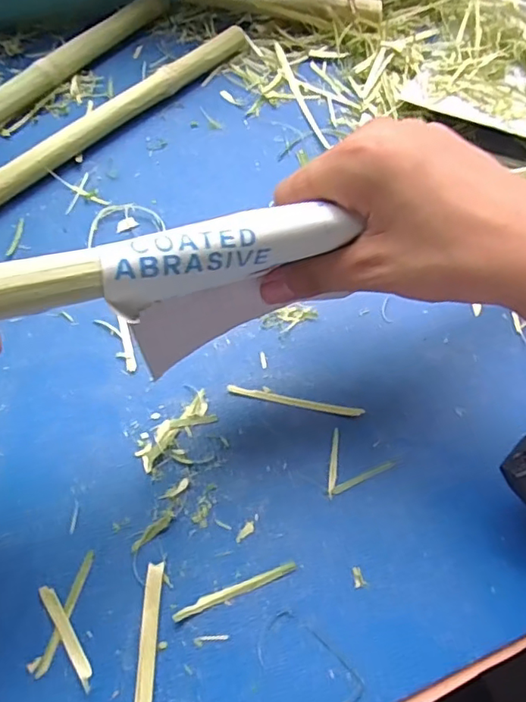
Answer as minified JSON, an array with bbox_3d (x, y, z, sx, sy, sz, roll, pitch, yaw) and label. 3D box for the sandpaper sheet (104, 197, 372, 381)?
[{"bbox_3d":[-0.014,-0.032,0.250,0.109,0.080,0.019,-23,64,-16],"label":"sandpaper sheet"}]

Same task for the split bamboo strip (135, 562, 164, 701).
[{"bbox_3d":[-0.053,0.150,0.241,0.009,0.004,0.102,2,60,-3],"label":"split bamboo strip"}]

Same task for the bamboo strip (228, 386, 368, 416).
[{"bbox_3d":[0.019,0.029,0.319,0.080,0.004,0.006,10,60,2],"label":"bamboo strip"}]

